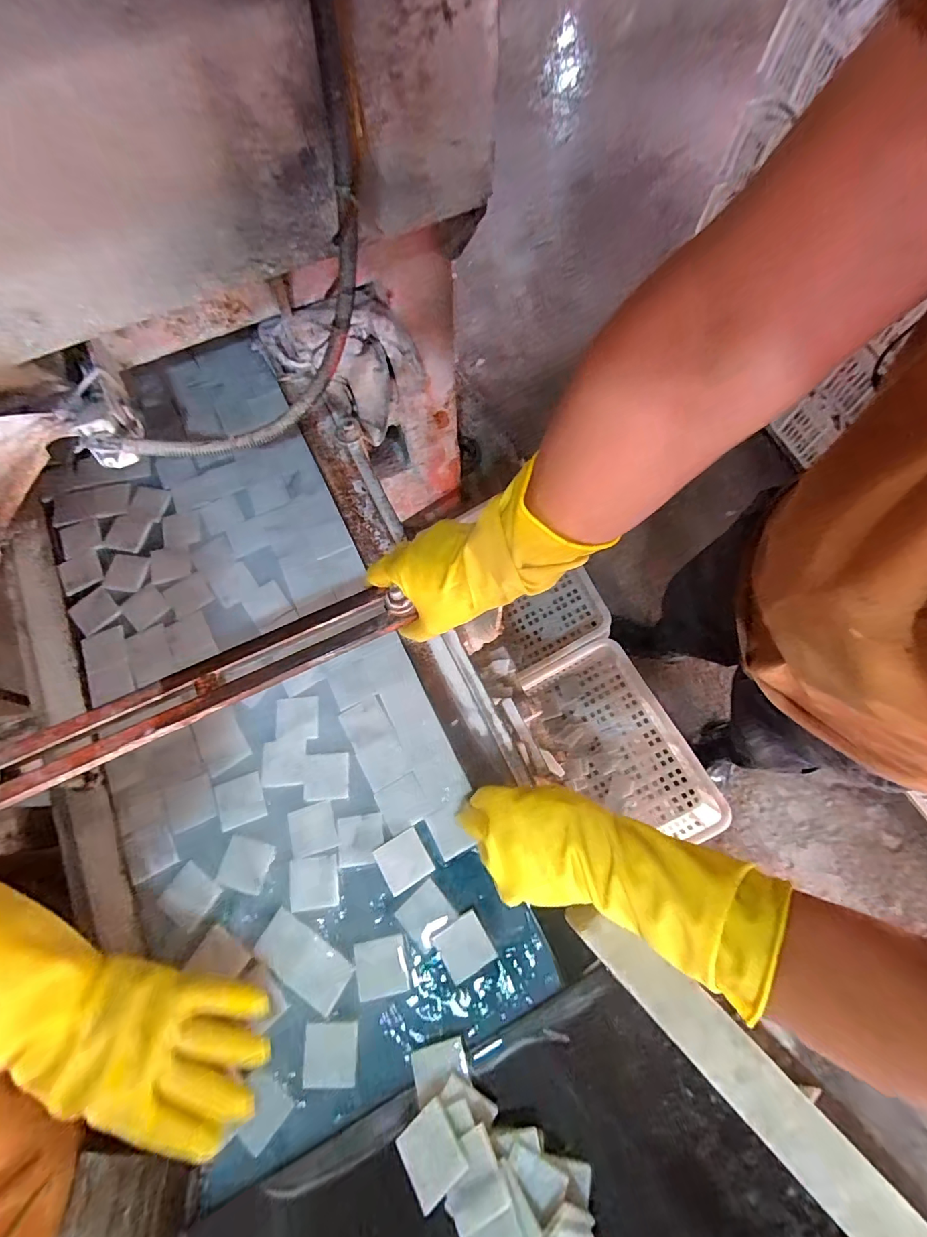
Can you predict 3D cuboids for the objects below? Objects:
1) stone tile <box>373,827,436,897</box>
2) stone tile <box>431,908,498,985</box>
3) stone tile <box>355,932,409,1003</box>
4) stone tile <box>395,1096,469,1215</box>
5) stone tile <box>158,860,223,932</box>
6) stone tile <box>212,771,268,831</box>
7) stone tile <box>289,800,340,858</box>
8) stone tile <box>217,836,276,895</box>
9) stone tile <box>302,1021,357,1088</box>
[{"bbox_3d":[-0.064,0.260,0.487,0.050,0.004,0.049,-30,74,-9],"label":"stone tile"},{"bbox_3d":[0.001,0.337,0.467,0.050,0.007,0.050,-32,74,-10],"label":"stone tile"},{"bbox_3d":[-0.083,0.353,0.459,0.050,0.004,0.050,-11,72,-3],"label":"stone tile"},{"bbox_3d":[-0.028,0.457,0.389,0.046,0.006,0.051,-32,41,-21],"label":"stone tile"},{"bbox_3d":[-0.285,0.289,0.471,0.049,0.004,0.049,33,75,11],"label":"stone tile"},{"bbox_3d":[-0.248,0.202,0.504,0.050,0.004,0.050,-19,72,-6],"label":"stone tile"},{"bbox_3d":[-0.165,0.231,0.496,0.049,0.004,0.049,-18,72,-6],"label":"stone tile"},{"bbox_3d":[-0.232,0.261,0.483,0.049,0.004,0.047,15,72,5],"label":"stone tile"},{"bbox_3d":[-0.128,0.418,0.435,0.050,0.004,0.051,-2,71,0],"label":"stone tile"}]

